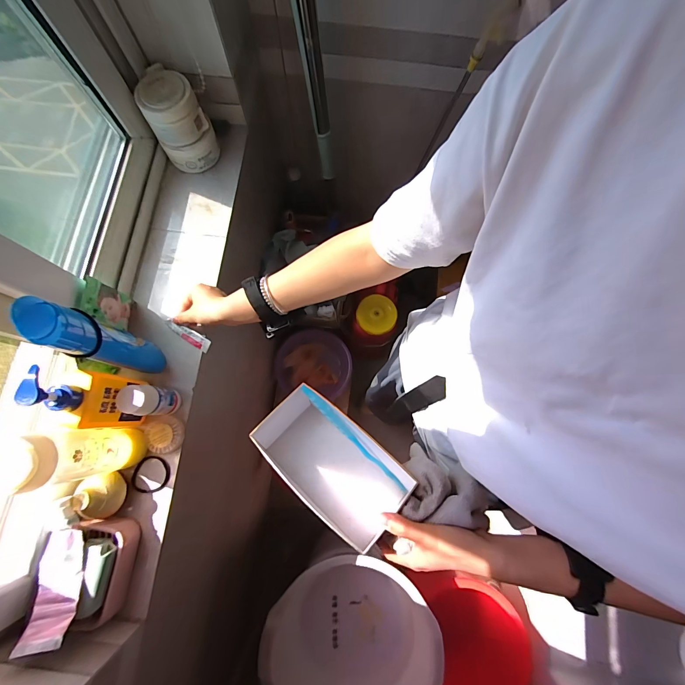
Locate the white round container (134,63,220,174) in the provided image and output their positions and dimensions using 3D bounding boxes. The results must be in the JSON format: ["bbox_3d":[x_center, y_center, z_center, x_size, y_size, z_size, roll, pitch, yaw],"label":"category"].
[{"bbox_3d":[-0.282,-0.382,0.570,0.093,0.117,0.107,-30,80,-8],"label":"white round container"}]

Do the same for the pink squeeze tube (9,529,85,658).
[{"bbox_3d":[-0.350,0.295,0.401,0.051,0.032,0.117,-5,64,-3],"label":"pink squeeze tube"}]

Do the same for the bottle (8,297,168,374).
[{"bbox_3d":[-0.308,0.000,0.432,0.064,0.206,0.045,32,78,5],"label":"bottle"}]

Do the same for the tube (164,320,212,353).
[{"bbox_3d":[-0.252,-0.012,0.538,0.079,0.012,0.020,30,78,-2],"label":"tube"}]

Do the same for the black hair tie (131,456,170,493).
[{"bbox_3d":[-0.292,0.200,0.503,0.055,0.006,0.053,-3,77,-3],"label":"black hair tie"}]

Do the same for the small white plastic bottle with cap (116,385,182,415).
[{"bbox_3d":[-0.273,0.083,0.476,0.036,0.105,0.041,4,77,-1],"label":"small white plastic bottle with cap"}]

